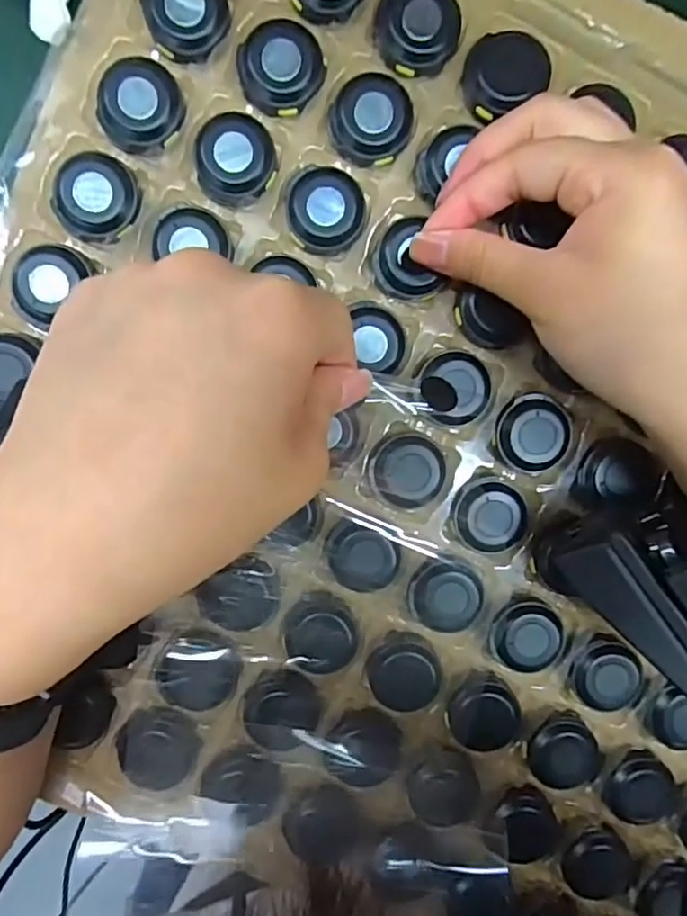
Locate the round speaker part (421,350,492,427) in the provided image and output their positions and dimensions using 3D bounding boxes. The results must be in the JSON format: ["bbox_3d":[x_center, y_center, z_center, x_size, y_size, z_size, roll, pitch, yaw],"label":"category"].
[{"bbox_3d":[0.044,-0.027,0.225,0.025,0.004,0.027,0,96,-3],"label":"round speaker part"}]

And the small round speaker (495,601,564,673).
[{"bbox_3d":[0.075,0.072,0.237,0.026,0.004,0.027,3,95,-3],"label":"small round speaker"}]

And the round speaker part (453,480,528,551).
[{"bbox_3d":[0.058,0.023,0.230,0.028,0.004,0.027,0,96,-3],"label":"round speaker part"}]

